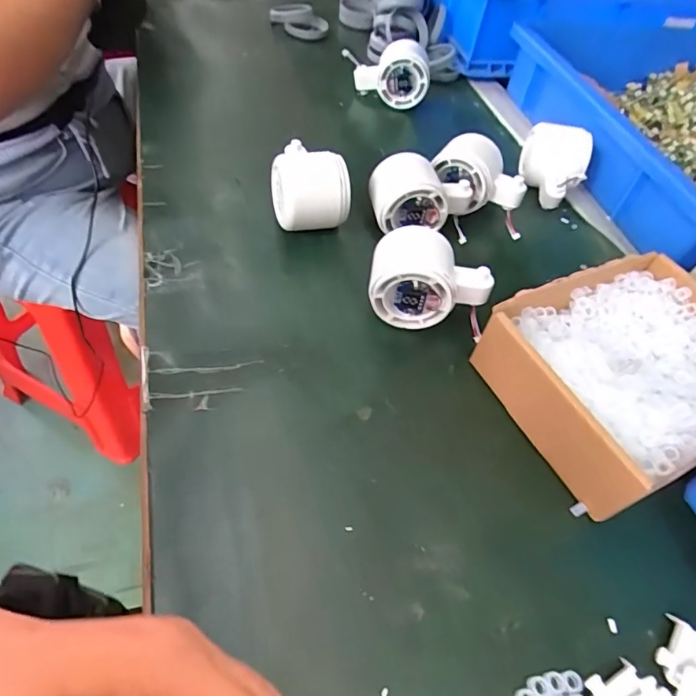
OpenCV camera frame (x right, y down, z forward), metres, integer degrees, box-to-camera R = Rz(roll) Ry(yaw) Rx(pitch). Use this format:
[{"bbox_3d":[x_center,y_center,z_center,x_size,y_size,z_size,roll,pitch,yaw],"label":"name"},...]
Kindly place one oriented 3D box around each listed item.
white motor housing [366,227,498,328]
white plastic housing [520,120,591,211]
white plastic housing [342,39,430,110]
[{"bbox_3d":[0.059,-0.050,0.347,0.084,0.059,0.054,10,51,-4],"label":"white motor housing"},{"bbox_3d":[0.201,-0.182,0.471,0.052,0.052,0.084,16,51,1],"label":"white plastic housing"},{"bbox_3d":[0.045,-0.315,0.561,0.094,0.069,0.042,2,53,-10],"label":"white plastic housing"}]

